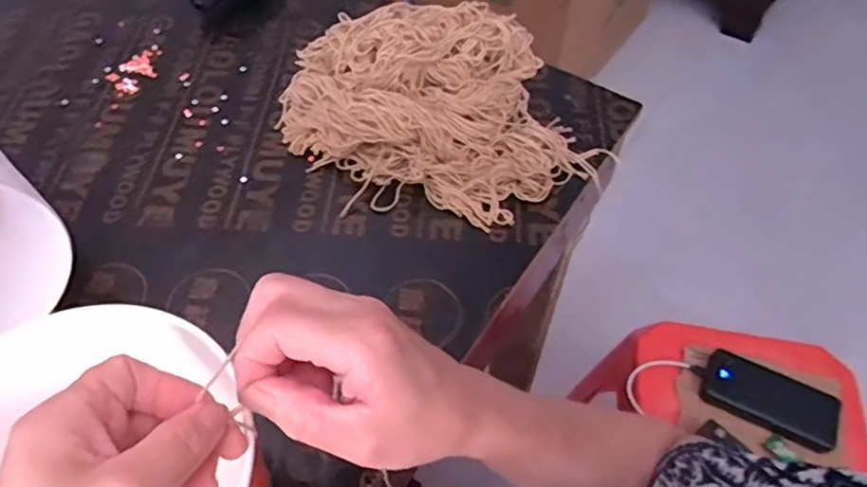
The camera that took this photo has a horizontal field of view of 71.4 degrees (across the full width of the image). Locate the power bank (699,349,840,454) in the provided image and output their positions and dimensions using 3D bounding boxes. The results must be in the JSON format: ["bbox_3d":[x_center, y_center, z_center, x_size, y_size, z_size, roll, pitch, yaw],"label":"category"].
[{"bbox_3d":[0.422,0.191,0.756,0.151,0.016,0.084,27,59,17],"label":"power bank"}]

